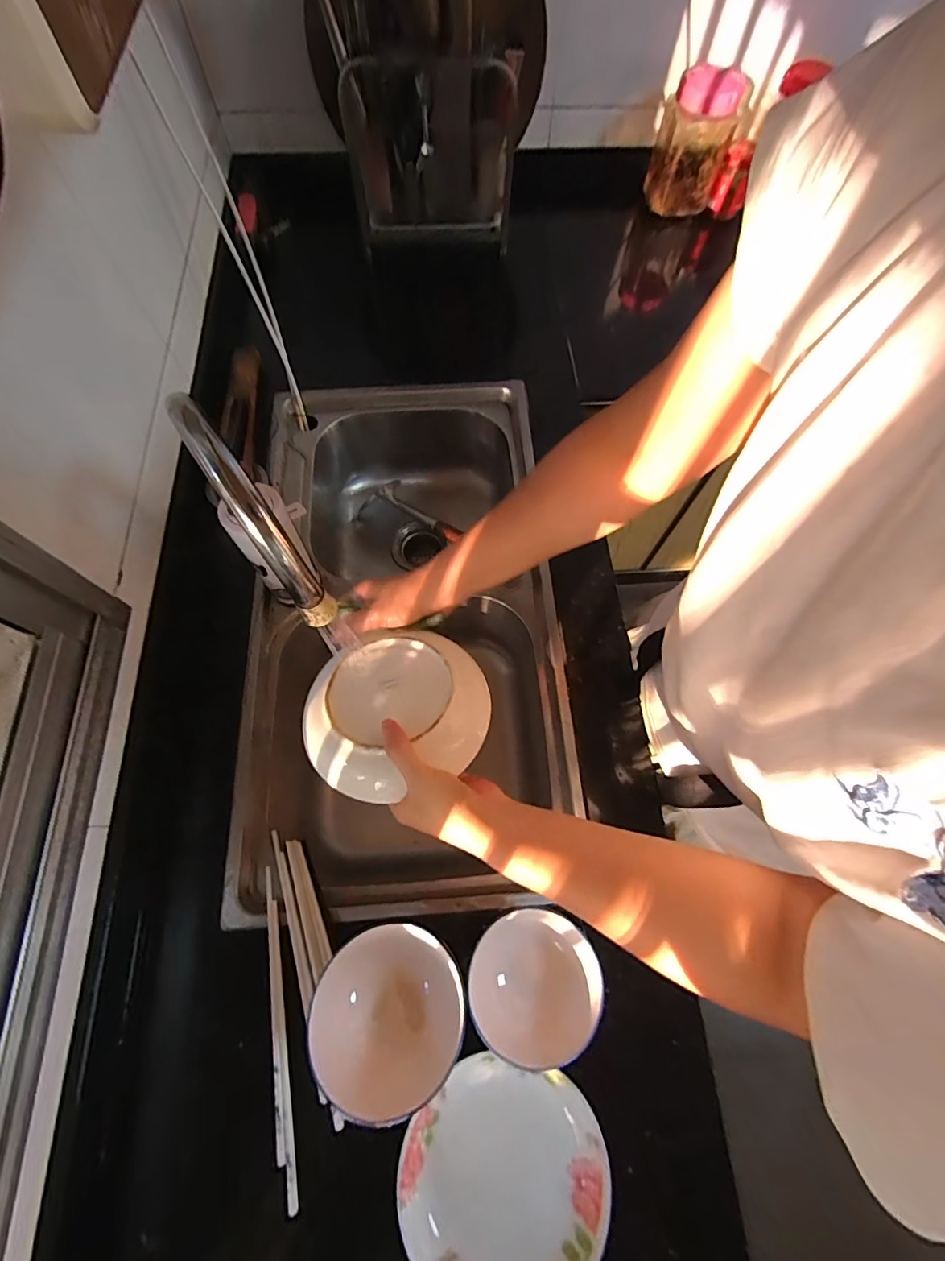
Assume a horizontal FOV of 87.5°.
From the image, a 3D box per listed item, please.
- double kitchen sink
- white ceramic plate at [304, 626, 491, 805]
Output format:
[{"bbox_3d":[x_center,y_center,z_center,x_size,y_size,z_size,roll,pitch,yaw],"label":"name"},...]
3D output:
[{"bbox_3d":[-0.092,-0.005,0.759,0.392,0.246,0.731,-2,68,-2],"label":"double kitchen sink"},{"bbox_3d":[-0.069,0.077,0.457,0.169,0.053,0.143,-32,57,-20],"label":"white ceramic plate"}]

